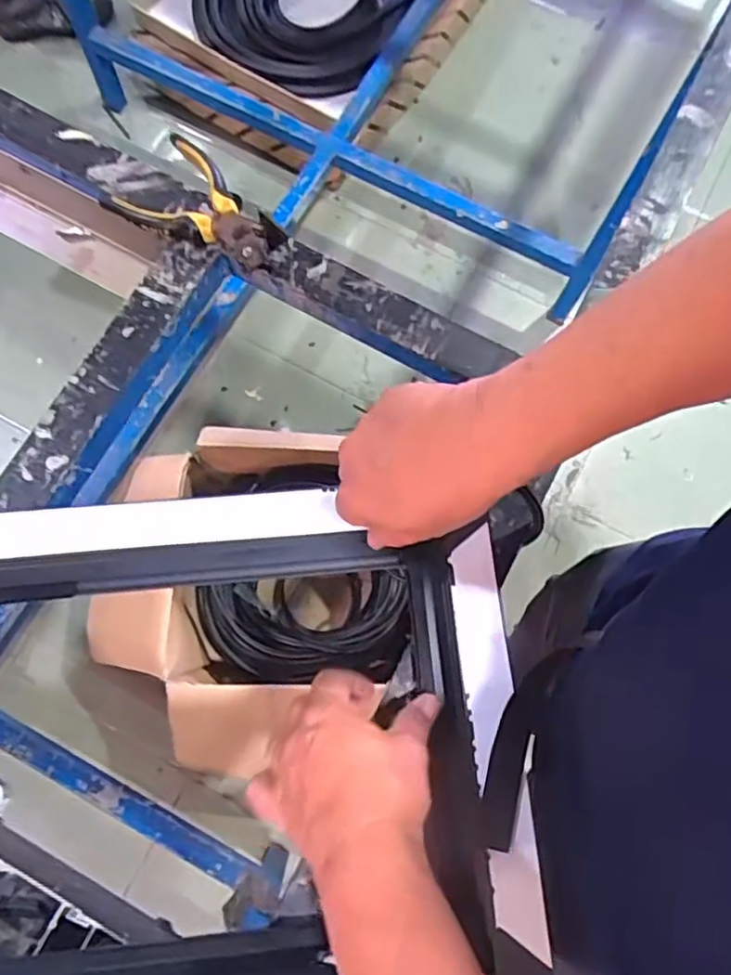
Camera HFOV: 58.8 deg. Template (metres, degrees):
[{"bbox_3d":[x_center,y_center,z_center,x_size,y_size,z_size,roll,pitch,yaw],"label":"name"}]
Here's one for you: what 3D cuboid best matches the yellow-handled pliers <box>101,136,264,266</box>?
[{"bbox_3d":[-0.142,-0.236,0.549,0.150,0.030,0.092,41,78,8],"label":"yellow-handled pliers"}]

